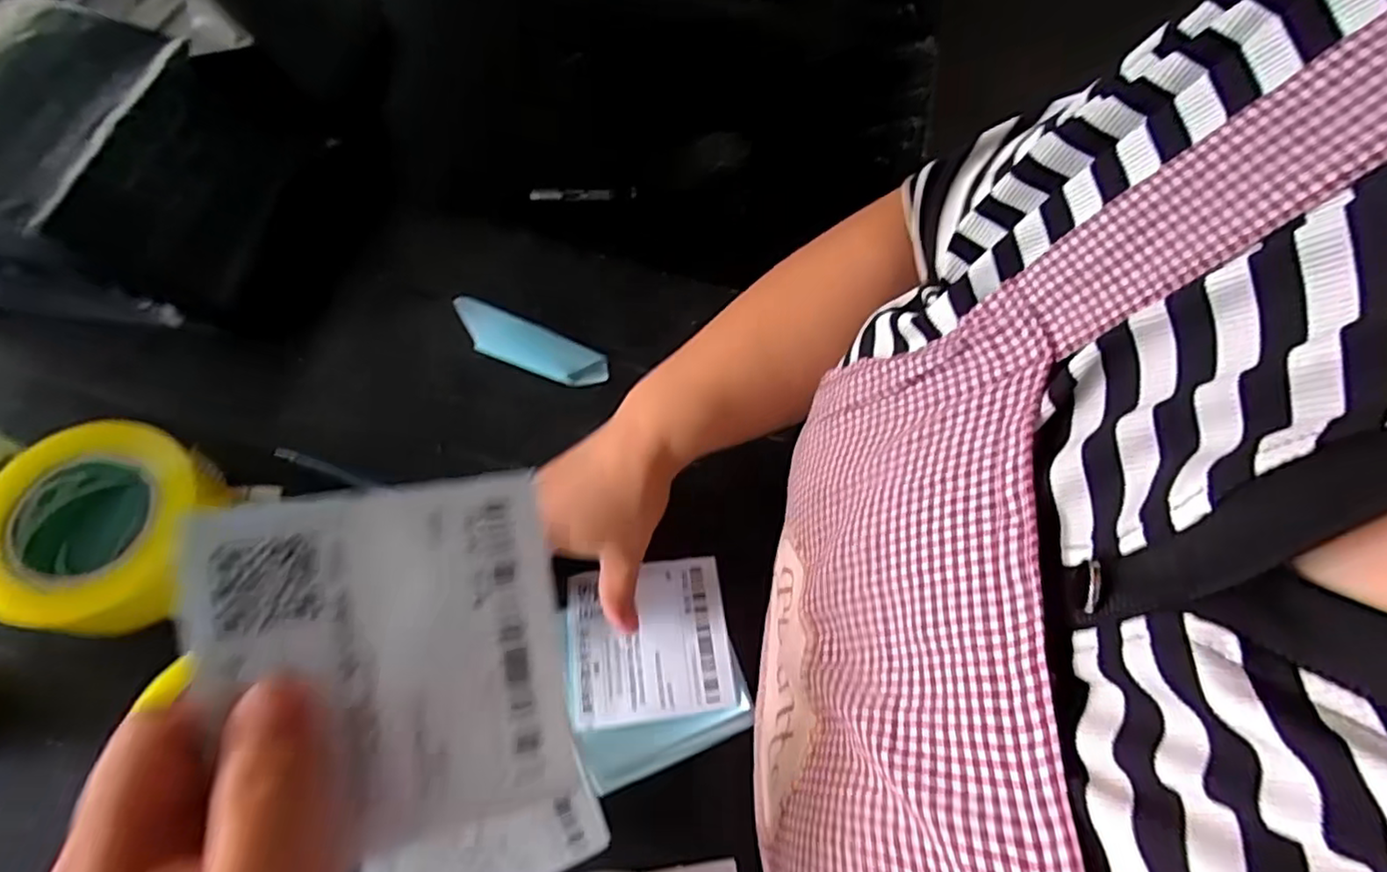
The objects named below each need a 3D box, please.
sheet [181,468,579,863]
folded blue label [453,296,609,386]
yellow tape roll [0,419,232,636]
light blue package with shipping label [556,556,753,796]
[{"bbox_3d":[-0.092,0.069,0.206,0.099,0.006,0.105,-8,83,-21],"label":"sheet"},{"bbox_3d":[-0.129,-0.072,0.527,0.127,0.008,0.040,20,73,1],"label":"folded blue label"},{"bbox_3d":[-0.360,0.056,0.415,0.132,0.064,0.127,2,64,-4],"label":"yellow tape roll"},{"bbox_3d":[-0.028,0.143,0.426,0.109,0.017,0.124,-11,64,-8],"label":"light blue package with shipping label"}]

